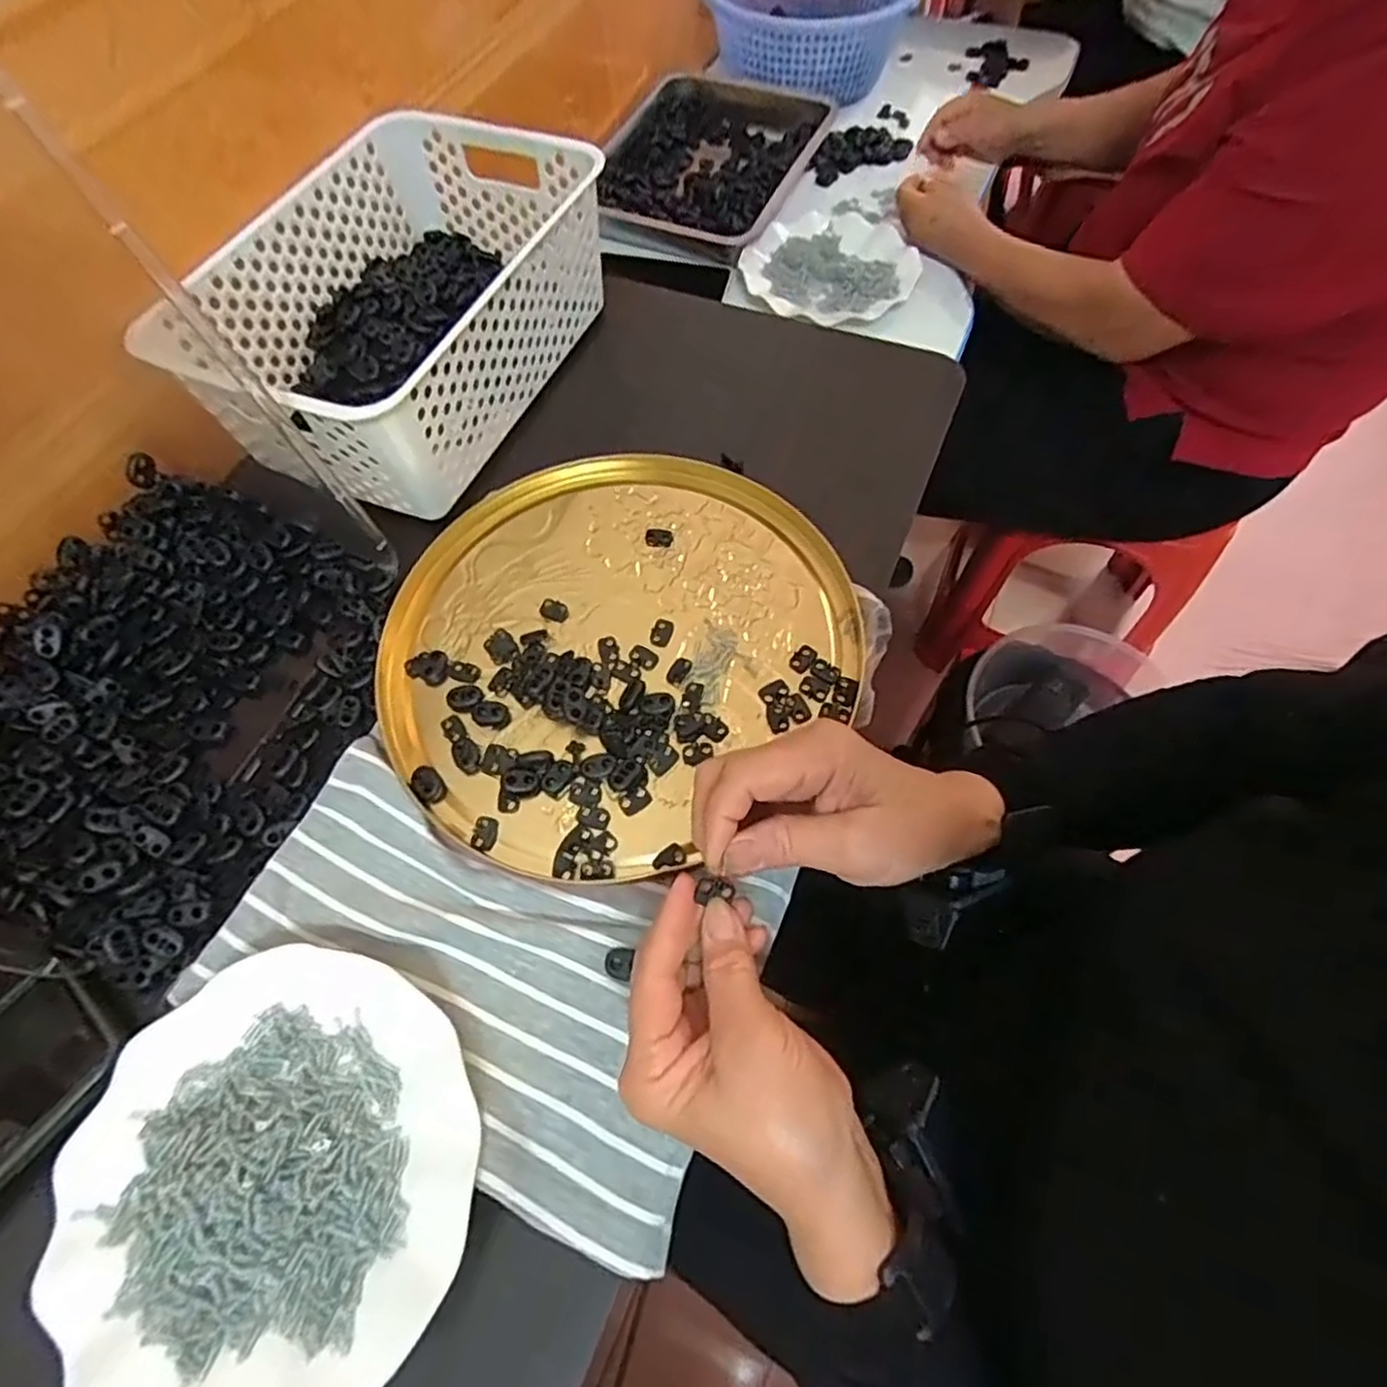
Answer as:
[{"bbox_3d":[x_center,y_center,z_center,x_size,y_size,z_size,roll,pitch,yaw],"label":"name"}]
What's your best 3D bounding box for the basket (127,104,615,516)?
[{"bbox_3d":[-0.212,-0.285,0.517,0.201,0.095,0.308,21,67,12],"label":"basket"}]

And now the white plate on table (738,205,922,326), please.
[{"bbox_3d":[0.153,-0.468,0.769,0.179,0.039,0.193,-1,63,2],"label":"white plate on table"}]

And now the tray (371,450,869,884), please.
[{"bbox_3d":[-0.055,-0.038,0.445,0.291,0.017,0.264,-40,69,-17],"label":"tray"}]

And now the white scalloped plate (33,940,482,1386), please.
[{"bbox_3d":[-0.187,0.215,0.316,0.176,0.030,0.179,-1,63,2],"label":"white scalloped plate"}]

